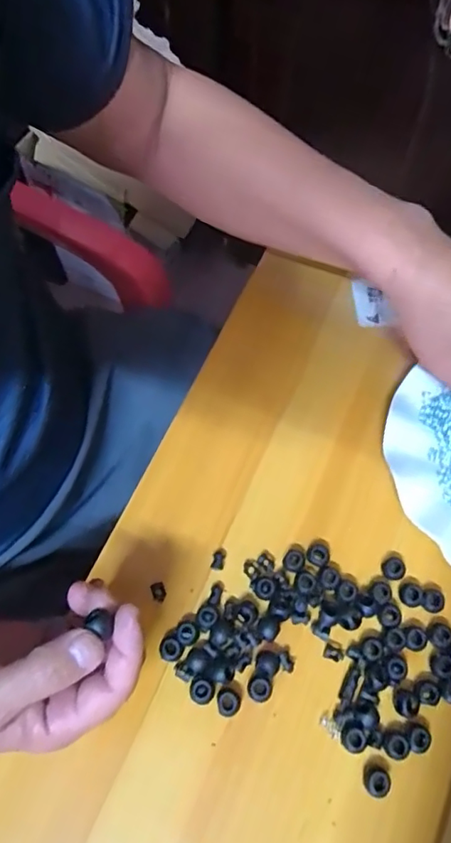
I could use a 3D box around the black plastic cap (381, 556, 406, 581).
[{"bbox_3d":[0.114,0.100,0.361,0.015,0.007,0.015,0,67,0],"label":"black plastic cap"}]

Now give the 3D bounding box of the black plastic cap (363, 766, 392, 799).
[{"bbox_3d":[0.089,0.212,0.312,0.015,0.008,0.015,0,67,0],"label":"black plastic cap"}]

